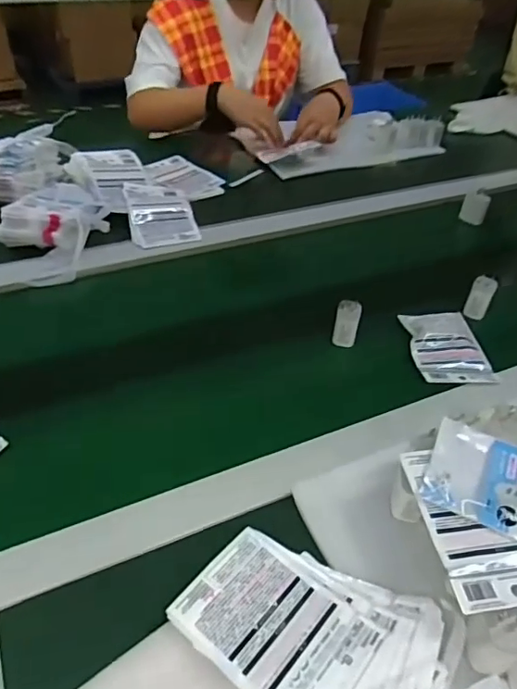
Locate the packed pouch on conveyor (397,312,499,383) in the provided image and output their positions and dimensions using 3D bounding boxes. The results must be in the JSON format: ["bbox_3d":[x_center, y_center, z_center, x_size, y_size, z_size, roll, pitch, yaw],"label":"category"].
[{"bbox_3d":[0.248,0.003,0.697,0.097,0.040,0.110,2,41,-3],"label":"packed pouch on conveyor"}]

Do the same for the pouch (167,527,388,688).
[{"bbox_3d":[0.016,0.213,0.418,0.142,0.011,0.104,30,47,26],"label":"pouch"}]

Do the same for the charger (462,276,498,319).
[{"bbox_3d":[0.317,-0.066,0.775,0.030,0.063,0.016,24,20,20],"label":"charger"}]

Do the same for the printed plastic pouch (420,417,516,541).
[{"bbox_3d":[0.217,0.124,0.468,0.136,0.015,0.094,22,44,18],"label":"printed plastic pouch"}]

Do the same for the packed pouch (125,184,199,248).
[{"bbox_3d":[-0.163,-0.225,0.908,0.108,0.026,0.156,-8,43,-14],"label":"packed pouch"}]

